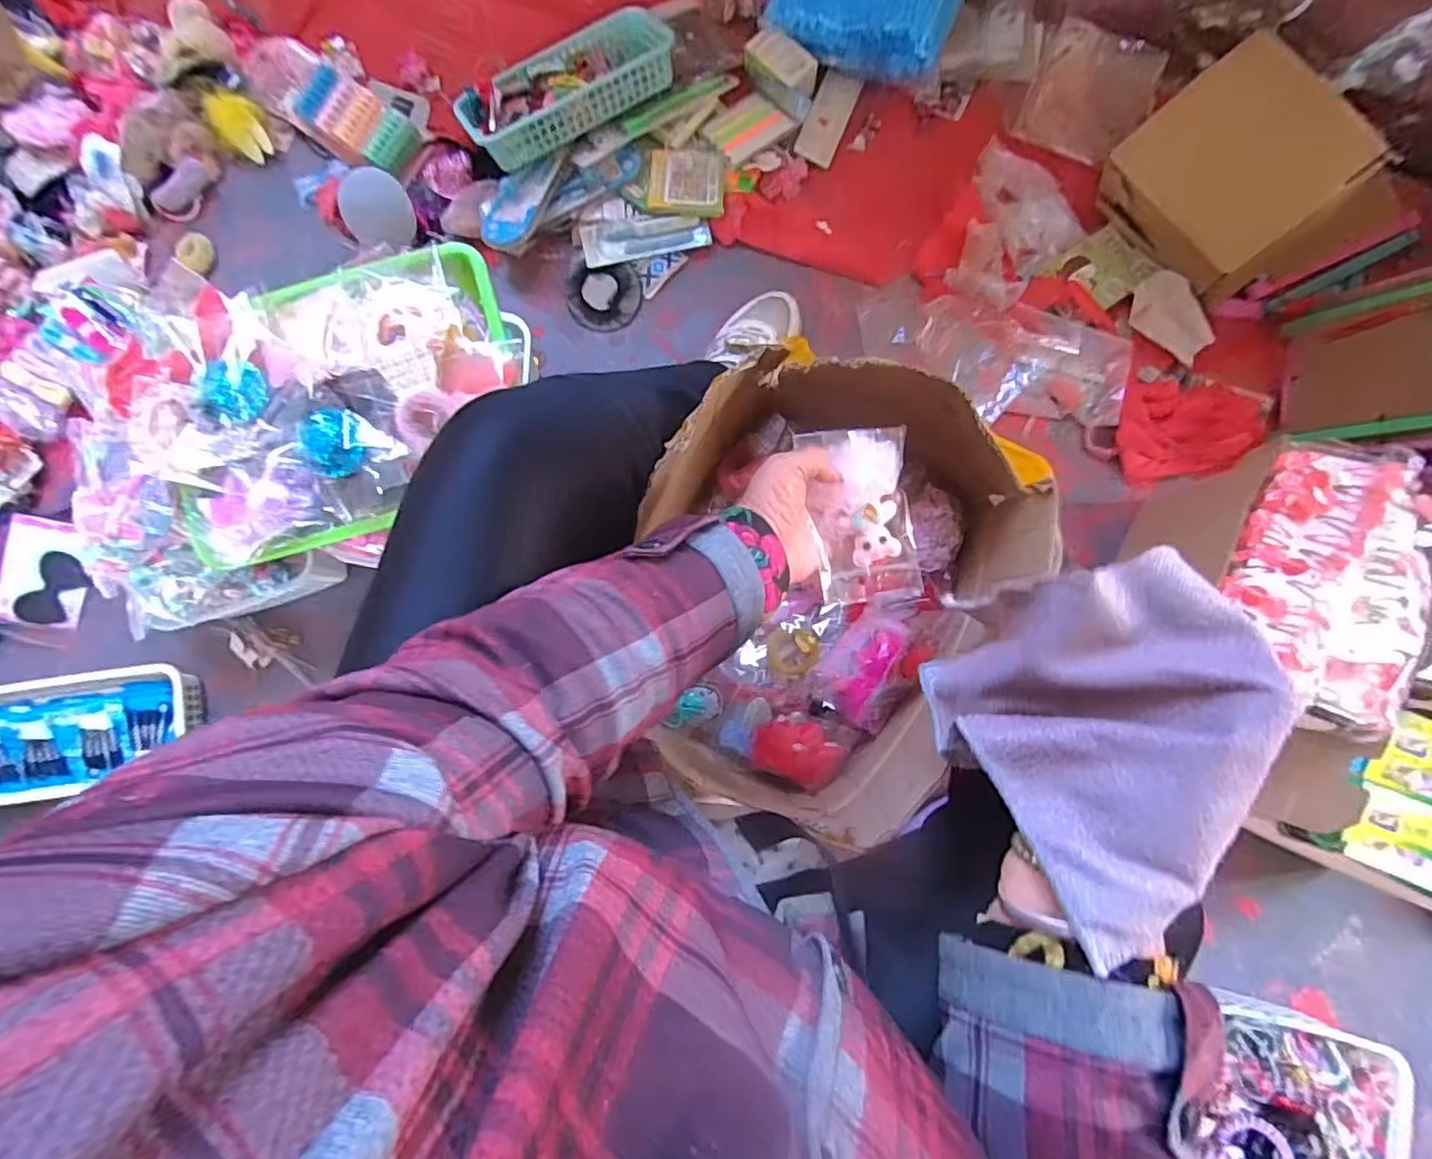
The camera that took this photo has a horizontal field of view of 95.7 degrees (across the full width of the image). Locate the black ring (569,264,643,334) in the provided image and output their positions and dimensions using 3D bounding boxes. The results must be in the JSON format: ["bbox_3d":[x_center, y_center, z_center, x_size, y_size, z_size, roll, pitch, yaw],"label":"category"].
[{"bbox_3d":[-0.141,-0.356,0.820,0.091,0.015,0.081,6,83,-1],"label":"black ring"}]

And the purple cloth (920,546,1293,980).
[{"bbox_3d":[0.183,0.064,0.303,0.139,0.039,0.148,-48,54,20],"label":"purple cloth"}]

